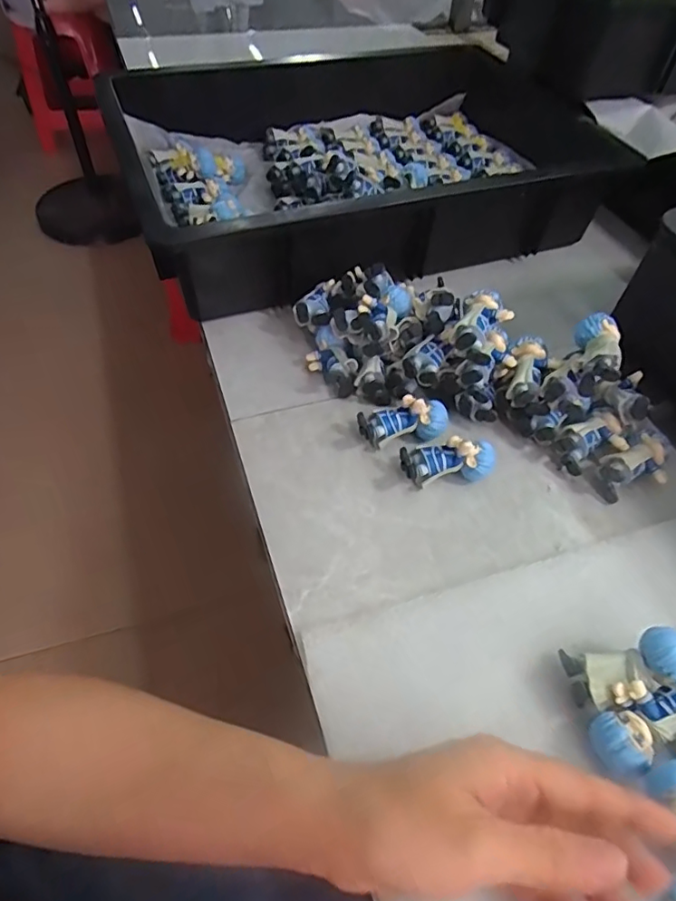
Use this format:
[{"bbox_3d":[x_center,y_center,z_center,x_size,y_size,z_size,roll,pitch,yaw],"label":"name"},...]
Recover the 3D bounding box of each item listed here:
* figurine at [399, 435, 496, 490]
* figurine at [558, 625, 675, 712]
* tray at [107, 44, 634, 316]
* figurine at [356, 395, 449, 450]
[{"bbox_3d":[0.074,0.008,0.365,0.061,0.034,0.022,2,52,-2],"label":"figurine"},{"bbox_3d":[0.150,0.111,0.277,0.062,0.021,0.029,-25,53,15],"label":"figurine"},{"bbox_3d":[0.033,-0.323,0.563,0.467,0.092,0.379,-16,56,-11],"label":"tray"},{"bbox_3d":[0.047,-0.021,0.386,0.062,0.033,0.023,-7,53,-9],"label":"figurine"}]

